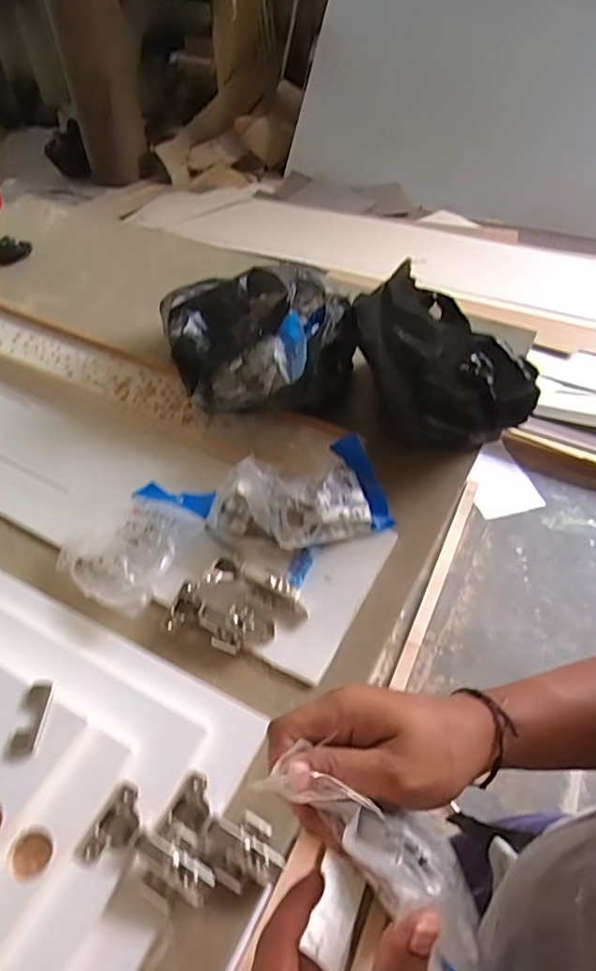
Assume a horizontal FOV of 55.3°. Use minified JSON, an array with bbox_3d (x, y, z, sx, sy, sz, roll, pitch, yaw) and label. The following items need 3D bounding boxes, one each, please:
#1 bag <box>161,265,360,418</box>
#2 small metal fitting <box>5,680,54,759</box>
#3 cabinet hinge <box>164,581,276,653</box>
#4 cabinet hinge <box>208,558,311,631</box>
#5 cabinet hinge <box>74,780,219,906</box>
[{"bbox_3d":[-0.074,-0.213,0.853,0.308,0.128,0.230,22,55,18],"label":"bag"},{"bbox_3d":[-0.235,0.205,0.501,0.023,0.007,0.064,3,49,2],"label":"small metal fitting"},{"bbox_3d":[-0.084,0.144,0.628,0.116,0.023,0.063,13,50,11],"label":"cabinet hinge"},{"bbox_3d":[-0.044,0.114,0.647,0.124,0.029,0.045,22,53,18],"label":"cabinet hinge"},{"bbox_3d":[-0.123,0.309,0.476,0.112,0.031,0.061,24,53,20],"label":"cabinet hinge"}]

